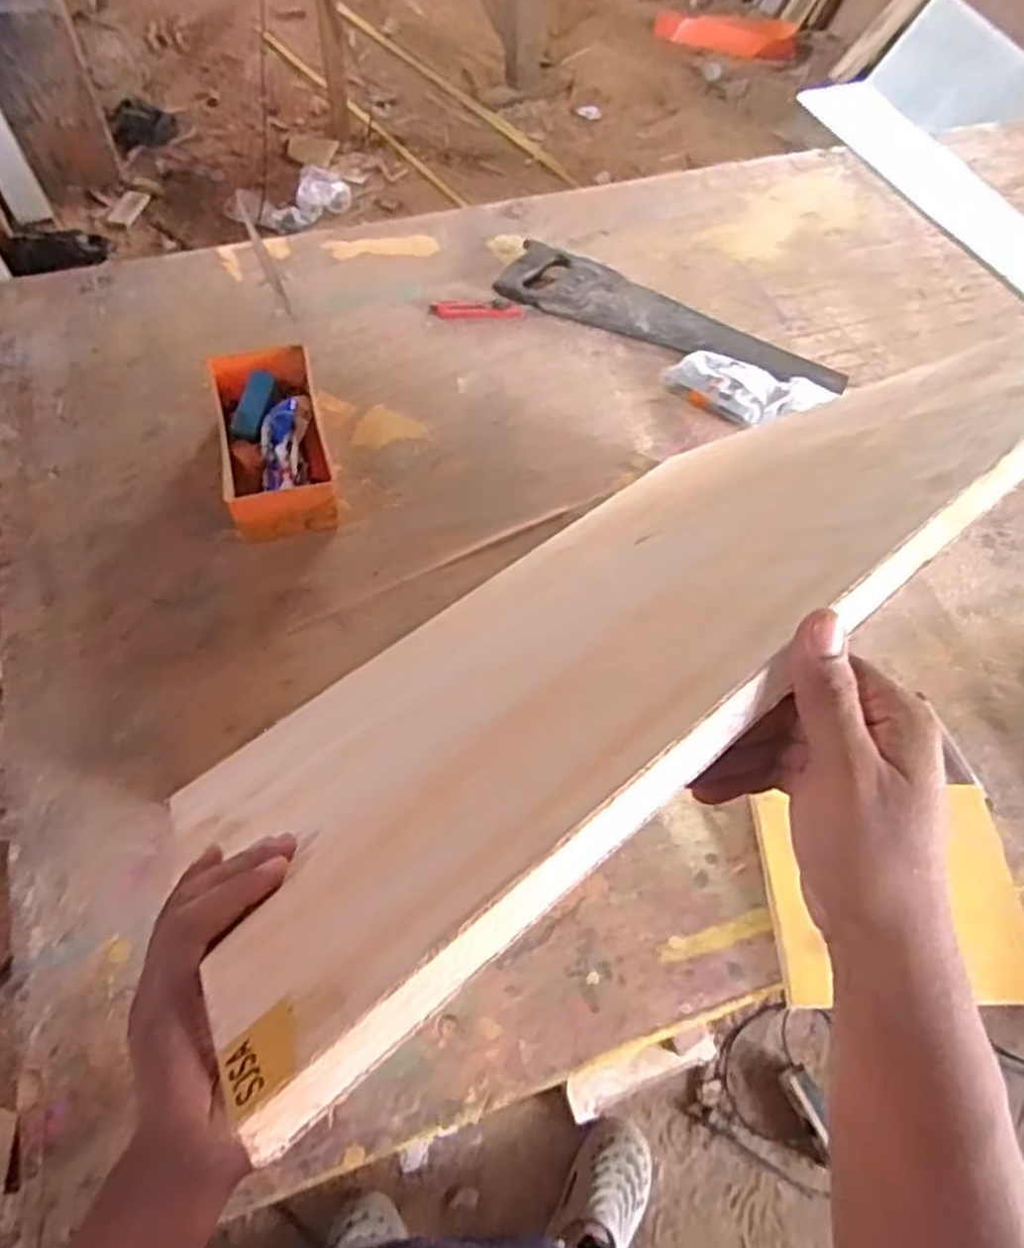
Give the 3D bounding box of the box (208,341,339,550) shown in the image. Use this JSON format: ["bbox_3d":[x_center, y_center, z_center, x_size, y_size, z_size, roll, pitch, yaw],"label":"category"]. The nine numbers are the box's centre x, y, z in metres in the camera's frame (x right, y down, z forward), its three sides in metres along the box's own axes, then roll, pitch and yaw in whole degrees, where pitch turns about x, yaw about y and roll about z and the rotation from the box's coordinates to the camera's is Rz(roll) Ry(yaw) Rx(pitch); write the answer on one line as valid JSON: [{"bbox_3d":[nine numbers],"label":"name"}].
[{"bbox_3d":[-0.286,-0.218,0.965,0.127,0.086,0.241,-12,59,-11],"label":"box"}]

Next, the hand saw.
[{"bbox_3d":[0.234,-0.444,1.159,0.509,0.026,0.129,24,59,11],"label":"hand saw"}]

